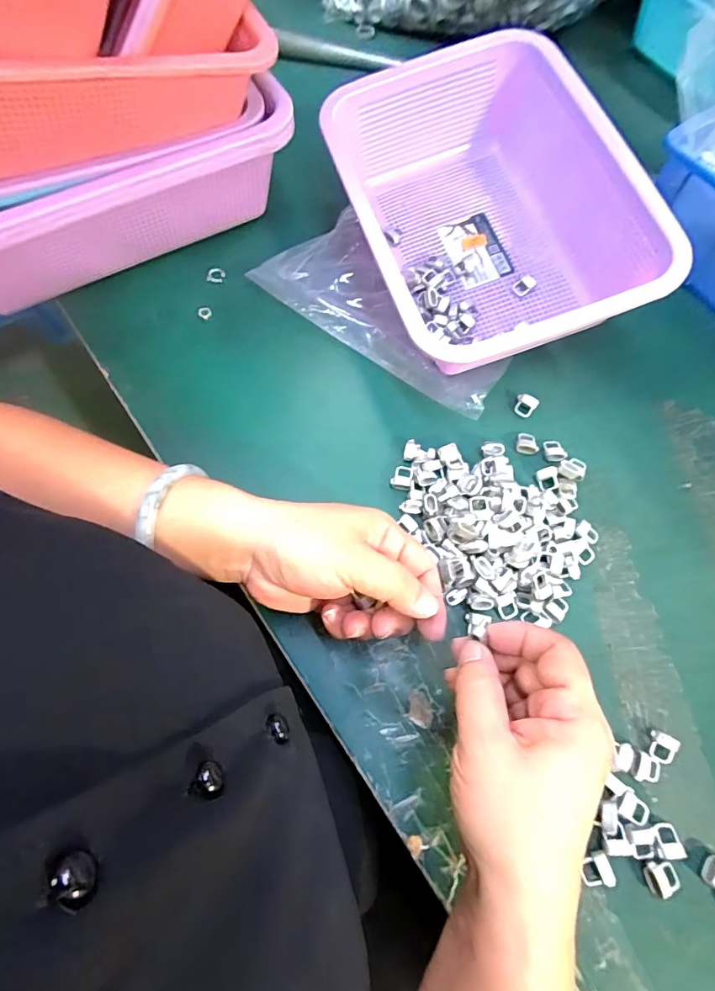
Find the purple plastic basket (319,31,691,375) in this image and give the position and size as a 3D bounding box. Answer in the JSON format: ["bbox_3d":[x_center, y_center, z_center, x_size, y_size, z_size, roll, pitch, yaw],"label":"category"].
[{"bbox_3d":[0.096,-0.217,0.379,0.189,0.098,0.268,-15,69,-9],"label":"purple plastic basket"}]

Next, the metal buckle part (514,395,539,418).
[{"bbox_3d":[0.131,-0.071,0.370,0.016,0.007,0.017,35,70,11],"label":"metal buckle part"}]

